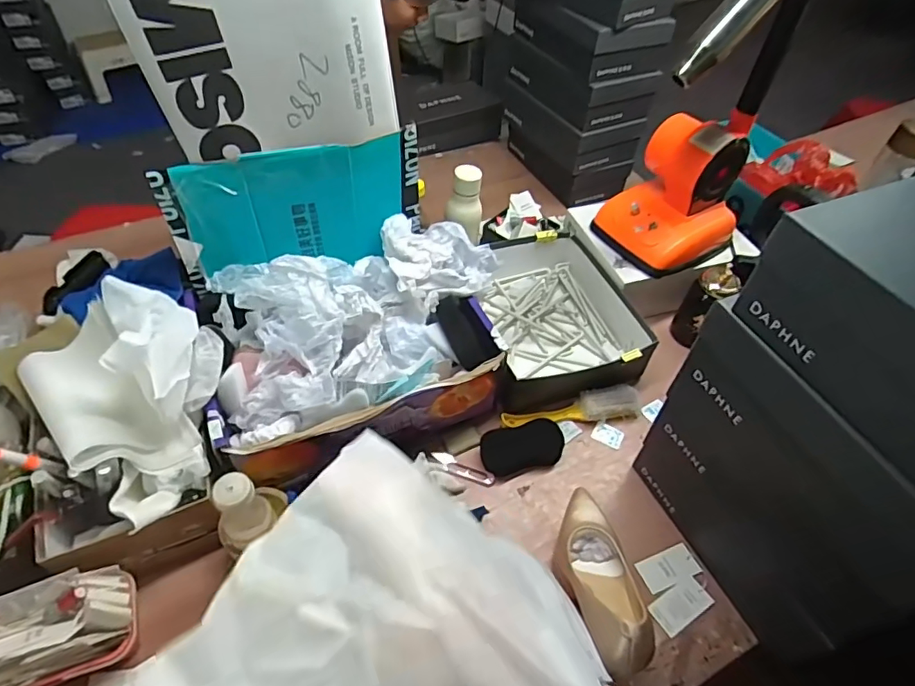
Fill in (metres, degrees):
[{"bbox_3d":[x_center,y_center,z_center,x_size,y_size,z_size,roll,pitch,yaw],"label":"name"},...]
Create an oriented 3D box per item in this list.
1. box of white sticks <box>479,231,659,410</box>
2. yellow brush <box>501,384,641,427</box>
[{"bbox_3d":[0.154,-0.061,0.974,0.267,0.108,0.358,-8,51,-11],"label":"box of white sticks"},{"bbox_3d":[0.181,0.108,0.858,0.226,0.032,0.051,-8,51,-11],"label":"yellow brush"}]

